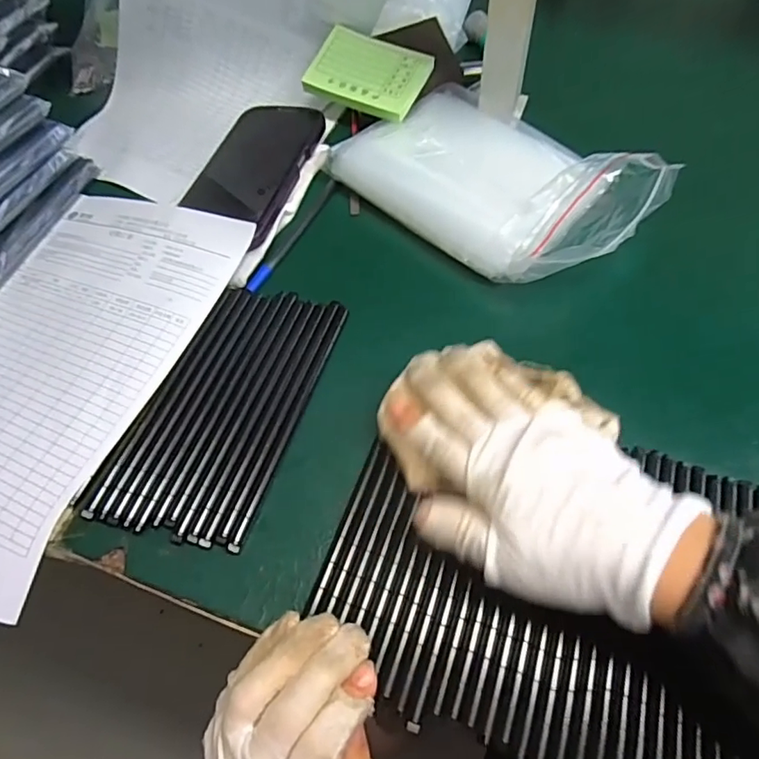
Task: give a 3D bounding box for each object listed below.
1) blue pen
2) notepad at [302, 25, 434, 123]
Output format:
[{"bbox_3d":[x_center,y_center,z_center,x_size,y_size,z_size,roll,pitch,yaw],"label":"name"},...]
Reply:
[{"bbox_3d":[-0.066,-0.113,0.420,0.009,0.011,0.126,19,60,14],"label":"blue pen"},{"bbox_3d":[-0.009,-0.265,0.473,0.095,0.008,0.069,26,80,10],"label":"notepad"}]

